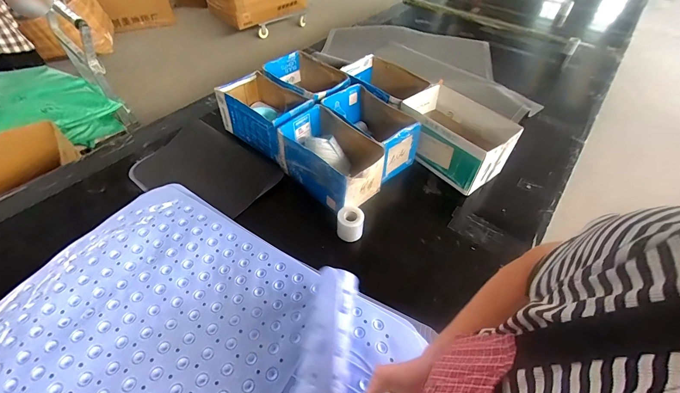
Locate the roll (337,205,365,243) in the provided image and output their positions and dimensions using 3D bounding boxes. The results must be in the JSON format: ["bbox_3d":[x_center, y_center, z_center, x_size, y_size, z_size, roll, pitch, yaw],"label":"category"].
[{"bbox_3d":[0.026,0.072,0.782,0.067,0.072,0.062,-1,48,-4],"label":"roll"}]

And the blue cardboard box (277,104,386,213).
[{"bbox_3d":[-0.027,-0.106,0.864,0.169,0.140,0.294,-35,58,-29],"label":"blue cardboard box"}]

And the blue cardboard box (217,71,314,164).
[{"bbox_3d":[-0.235,-0.270,1.010,0.321,0.140,0.193,35,57,25],"label":"blue cardboard box"}]

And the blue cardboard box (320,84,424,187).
[{"bbox_3d":[0.095,-0.194,0.945,0.173,0.143,0.295,-33,58,-25],"label":"blue cardboard box"}]

